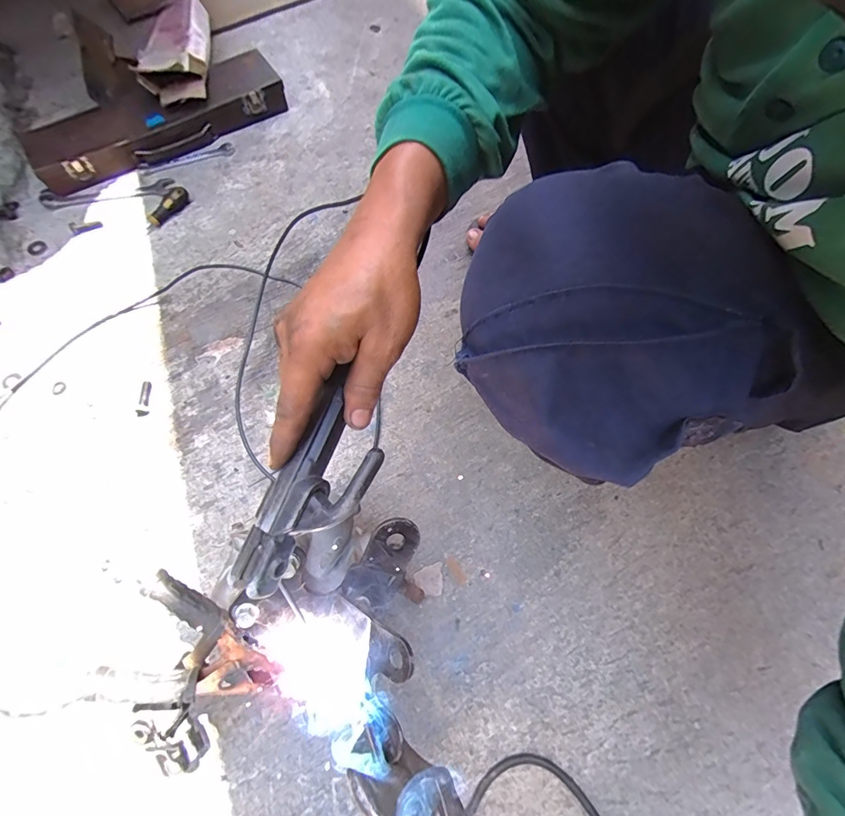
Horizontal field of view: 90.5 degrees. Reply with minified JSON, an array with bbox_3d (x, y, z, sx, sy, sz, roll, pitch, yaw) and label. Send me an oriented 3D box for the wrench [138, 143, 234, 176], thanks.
[{"bbox_3d":[-0.409,-0.430,0.728,0.157,0.008,0.023,-17,69,-7],"label":"wrench"}]

